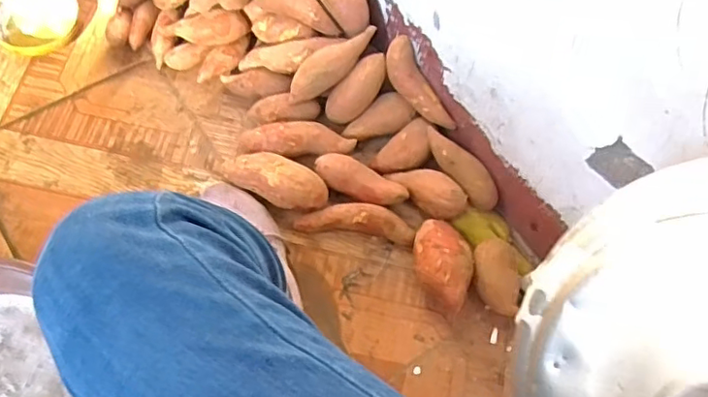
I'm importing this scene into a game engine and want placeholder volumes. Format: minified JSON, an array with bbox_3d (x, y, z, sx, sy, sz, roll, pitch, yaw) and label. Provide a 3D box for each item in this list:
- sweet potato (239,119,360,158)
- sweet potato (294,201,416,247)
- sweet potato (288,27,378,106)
[{"bbox_3d":[-0.082,-0.083,0.871,0.165,0.038,0.051,3,67,-5],"label":"sweet potato"},{"bbox_3d":[0.002,0.032,0.851,0.169,0.038,0.045,9,67,-2],"label":"sweet potato"},{"bbox_3d":[-0.034,-0.191,0.852,0.157,0.045,0.048,-38,71,7],"label":"sweet potato"}]

